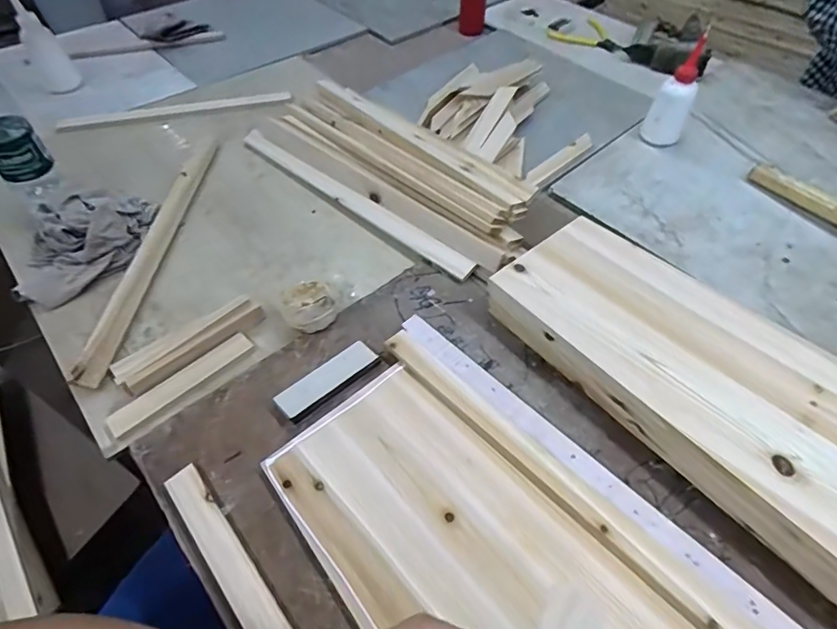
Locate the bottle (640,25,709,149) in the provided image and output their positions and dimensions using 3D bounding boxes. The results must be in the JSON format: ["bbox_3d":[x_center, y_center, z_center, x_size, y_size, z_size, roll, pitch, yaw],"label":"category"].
[{"bbox_3d":[0.408,-0.349,0.737,0.060,0.160,0.052,26,58,17],"label":"bottle"}]

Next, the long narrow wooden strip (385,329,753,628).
[{"bbox_3d":[0.132,0.160,0.433,0.448,0.009,0.033,39,62,24],"label":"long narrow wooden strip"}]

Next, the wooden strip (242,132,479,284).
[{"bbox_3d":[-0.105,-0.171,0.677,0.449,0.015,0.037,36,61,22],"label":"wooden strip"}]

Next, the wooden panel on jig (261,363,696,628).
[{"bbox_3d":[0.055,0.228,0.383,0.196,0.012,0.421,-37,63,-25],"label":"wooden panel on jig"}]

